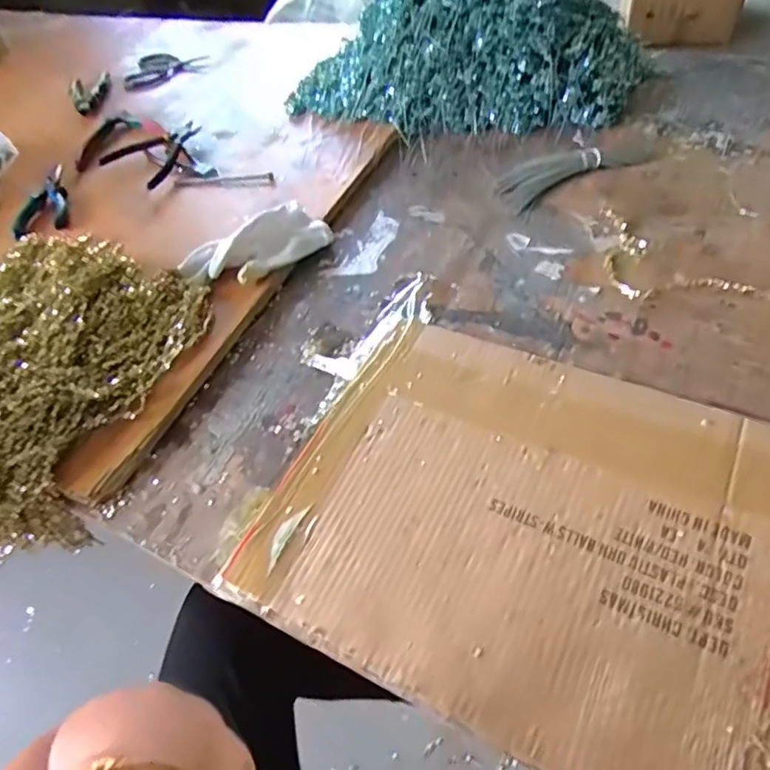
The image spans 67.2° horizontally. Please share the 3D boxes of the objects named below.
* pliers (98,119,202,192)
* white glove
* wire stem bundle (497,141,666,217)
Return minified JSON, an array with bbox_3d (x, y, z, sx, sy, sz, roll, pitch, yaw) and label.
[{"bbox_3d":[-0.340,-0.332,0.824,0.116,0.025,0.150,9,56,17],"label":"pliers"},{"bbox_3d":[-0.141,-0.149,0.647,0.162,0.050,0.073,-38,56,-18],"label":"white glove"},{"bbox_3d":[0.231,-0.260,0.685,0.195,0.026,0.065,-23,53,-7],"label":"wire stem bundle"}]

